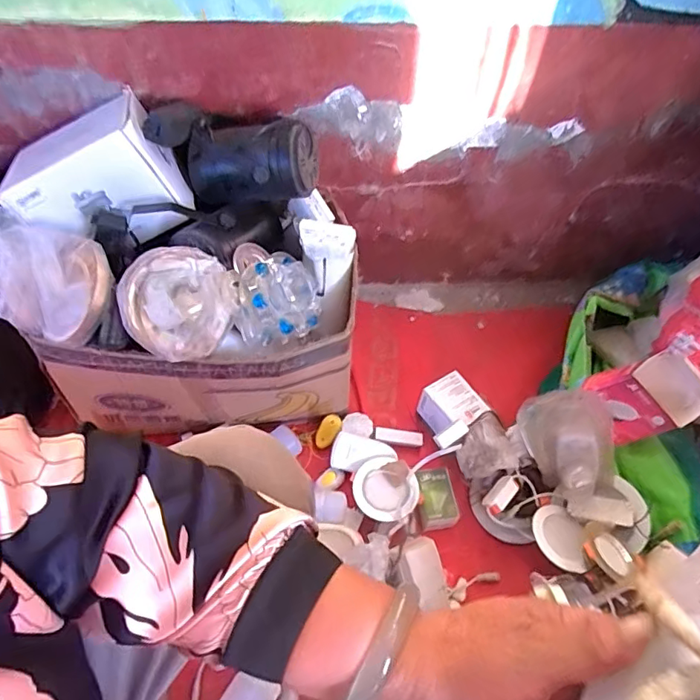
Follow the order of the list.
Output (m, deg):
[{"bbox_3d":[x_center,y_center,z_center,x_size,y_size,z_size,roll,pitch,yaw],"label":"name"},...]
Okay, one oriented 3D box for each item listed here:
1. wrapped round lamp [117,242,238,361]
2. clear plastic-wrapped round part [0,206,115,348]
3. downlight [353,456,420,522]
[{"bbox_3d":[-0.213,-0.058,0.637,0.107,0.083,0.126,28,59,15],"label":"wrapped round lamp"},{"bbox_3d":[-0.364,-0.085,0.617,0.128,0.133,0.130,1,57,-2],"label":"clear plastic-wrapped round part"},{"bbox_3d":[0.055,0.219,0.800,0.093,0.034,0.099,1,57,-2],"label":"downlight"}]

